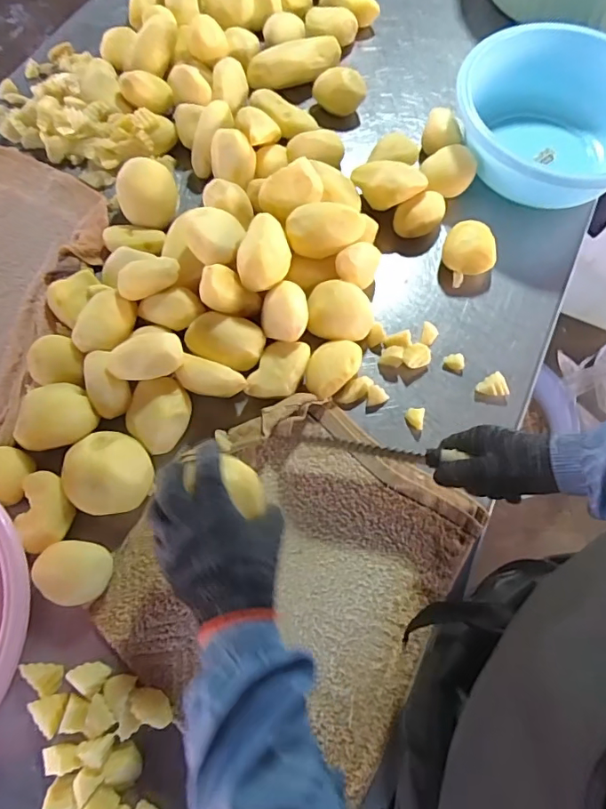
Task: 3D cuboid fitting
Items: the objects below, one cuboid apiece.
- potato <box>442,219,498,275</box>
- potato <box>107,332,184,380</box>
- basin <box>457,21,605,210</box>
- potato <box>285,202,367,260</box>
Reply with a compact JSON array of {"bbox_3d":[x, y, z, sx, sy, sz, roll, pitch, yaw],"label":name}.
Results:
[{"bbox_3d":[0.217,-0.201,0.648,0.067,0.048,0.064,18,69,6],"label":"potato"},{"bbox_3d":[-0.171,-0.049,0.543,0.079,0.041,0.045,-22,70,-9],"label":"potato"},{"bbox_3d":[0.341,-0.391,0.692,0.250,0.109,0.250,0,68,-1],"label":"basin"},{"bbox_3d":[0.027,-0.211,0.598,0.091,0.041,0.053,0,68,-1],"label":"potato"}]

